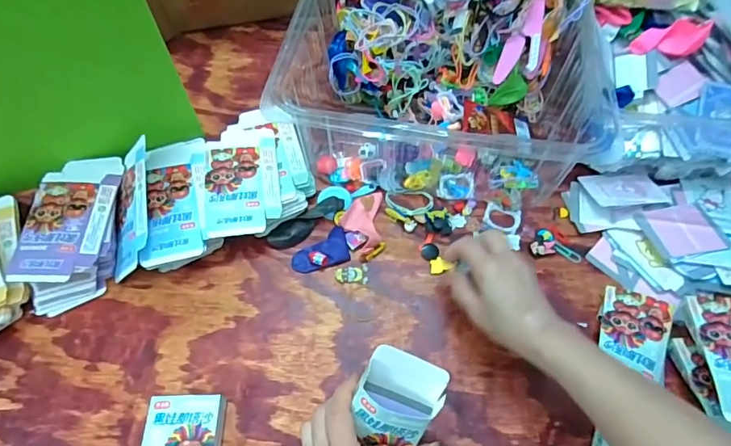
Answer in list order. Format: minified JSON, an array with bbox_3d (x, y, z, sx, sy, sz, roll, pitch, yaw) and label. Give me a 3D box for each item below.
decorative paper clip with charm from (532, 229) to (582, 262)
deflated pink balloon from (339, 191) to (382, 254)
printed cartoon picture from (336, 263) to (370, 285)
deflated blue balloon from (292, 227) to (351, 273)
[{"bbox_3d":[0.217,0.033,0.541,0.037,0.007,0.054,-41,67,-20],"label":"decorative paper clip with charm"},{"bbox_3d":[-0.004,-0.003,0.555,0.045,0.012,0.082,1,60,1],"label":"deflated pink balloon"},{"bbox_3d":[-0.015,0.057,0.525,0.036,0.004,0.023,-3,60,-1],"label":"printed cartoon picture"},{"bbox_3d":[-0.052,0.031,0.534,0.065,0.012,0.038,-16,61,-9],"label":"deflated blue balloon"}]

